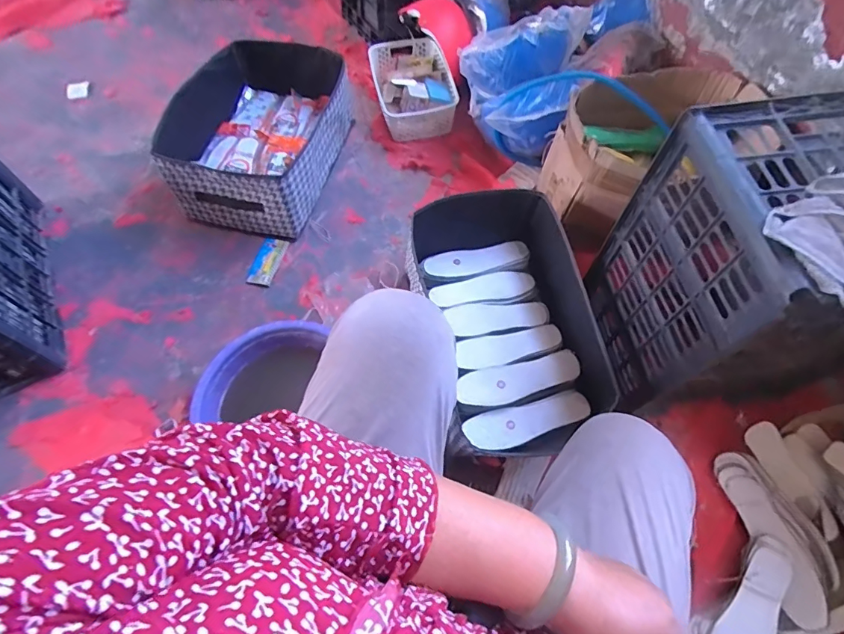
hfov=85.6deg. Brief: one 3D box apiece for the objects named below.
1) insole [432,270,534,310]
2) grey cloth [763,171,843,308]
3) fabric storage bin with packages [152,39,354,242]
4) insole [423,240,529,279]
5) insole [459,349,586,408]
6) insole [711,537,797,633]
[{"bbox_3d":[0.125,-0.058,0.927,0.214,0.029,0.065,-15,63,-8],"label":"insole"},{"bbox_3d":[0.417,-0.085,0.456,0.116,0.045,0.138,34,67,16],"label":"grey cloth"},{"bbox_3d":[-0.356,-0.437,1.060,0.322,0.227,0.462,15,63,7],"label":"fabric storage bin with packages"},{"bbox_3d":[0.116,-0.119,0.956,0.218,0.022,0.058,-15,63,-8],"label":"insole"},{"bbox_3d":[0.171,0.106,0.808,0.234,0.036,0.077,-13,63,-7],"label":"insole"},{"bbox_3d":[0.497,0.446,0.677,0.078,0.012,0.244,36,67,17],"label":"insole"}]

